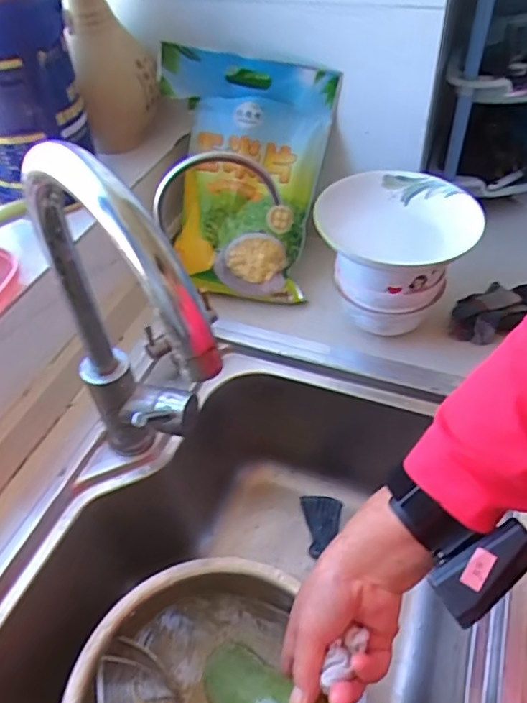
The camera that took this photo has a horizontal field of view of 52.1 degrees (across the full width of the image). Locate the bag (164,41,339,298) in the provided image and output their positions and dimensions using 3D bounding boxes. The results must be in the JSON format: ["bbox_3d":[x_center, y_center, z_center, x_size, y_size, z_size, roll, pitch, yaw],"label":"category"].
[{"bbox_3d":[-0.036,-0.216,0.683,0.215,0.282,0.044,10,8,5],"label":"bag"}]

